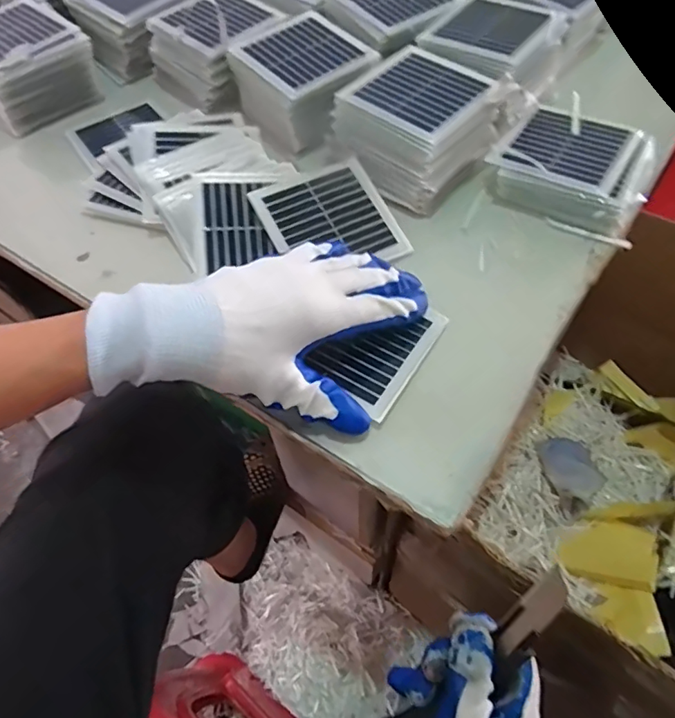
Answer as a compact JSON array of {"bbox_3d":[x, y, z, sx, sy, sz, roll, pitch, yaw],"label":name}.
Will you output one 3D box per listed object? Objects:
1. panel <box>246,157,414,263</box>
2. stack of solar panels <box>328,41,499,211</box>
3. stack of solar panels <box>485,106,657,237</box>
[{"bbox_3d":[-0.005,-0.105,0.404,0.094,0.005,0.092,-26,78,-13],"label":"panel"},{"bbox_3d":[0.065,-0.190,0.435,0.105,0.067,0.108,37,66,23],"label":"stack of solar panels"},{"bbox_3d":[0.188,-0.151,0.423,0.113,0.032,0.108,34,65,22],"label":"stack of solar panels"}]

